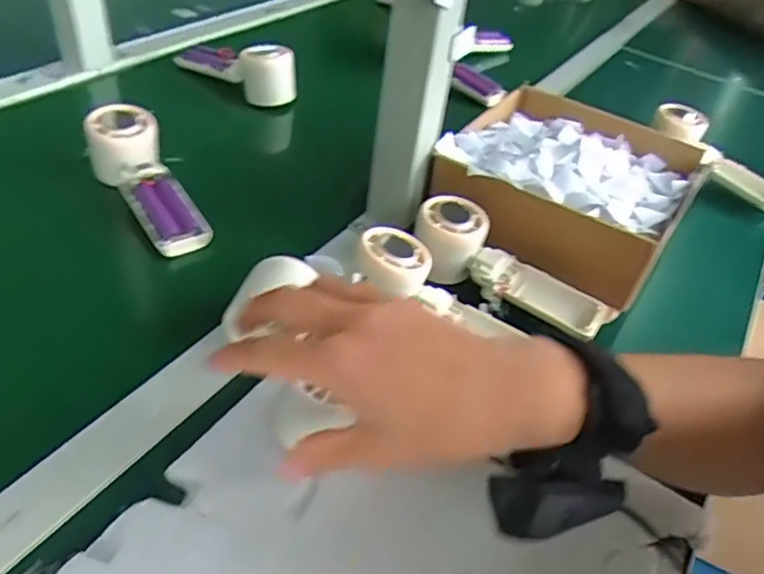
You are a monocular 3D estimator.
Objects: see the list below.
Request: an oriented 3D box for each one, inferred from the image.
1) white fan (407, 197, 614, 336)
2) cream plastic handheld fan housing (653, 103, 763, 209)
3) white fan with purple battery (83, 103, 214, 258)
[{"bbox_3d":[0.099,-0.006,0.493,0.172,0.057,0.064,32,43,9],"label":"white fan"},{"bbox_3d":[0.381,-0.149,0.694,0.052,0.035,0.168,-27,68,-34],"label":"cream plastic handheld fan housing"},{"bbox_3d":[-0.205,-0.089,0.535,0.055,0.046,0.160,-25,69,-33],"label":"white fan with purple battery"}]

